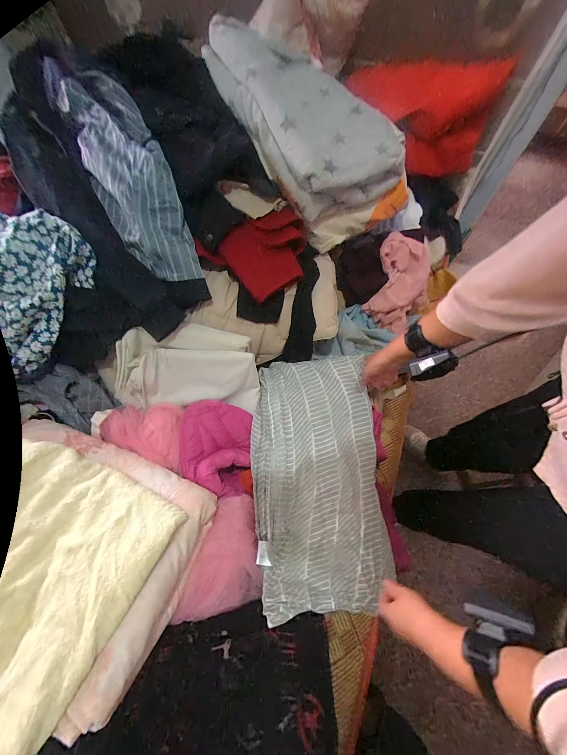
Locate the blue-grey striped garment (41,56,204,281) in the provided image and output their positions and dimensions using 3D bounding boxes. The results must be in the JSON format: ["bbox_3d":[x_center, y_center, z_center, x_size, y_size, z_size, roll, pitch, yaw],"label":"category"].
[{"bbox_3d":[-0.352,-0.477,0.582,0.160,0.089,0.598,-28,83,-10],"label":"blue-grey striped garment"}]

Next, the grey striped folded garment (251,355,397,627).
[{"bbox_3d":[0.074,0.186,0.588,0.273,0.066,0.510,-1,66,-2],"label":"grey striped folded garment"}]

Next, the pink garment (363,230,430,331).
[{"bbox_3d":[0.312,-0.259,0.715,0.144,0.109,0.238,17,67,10],"label":"pink garment"}]

